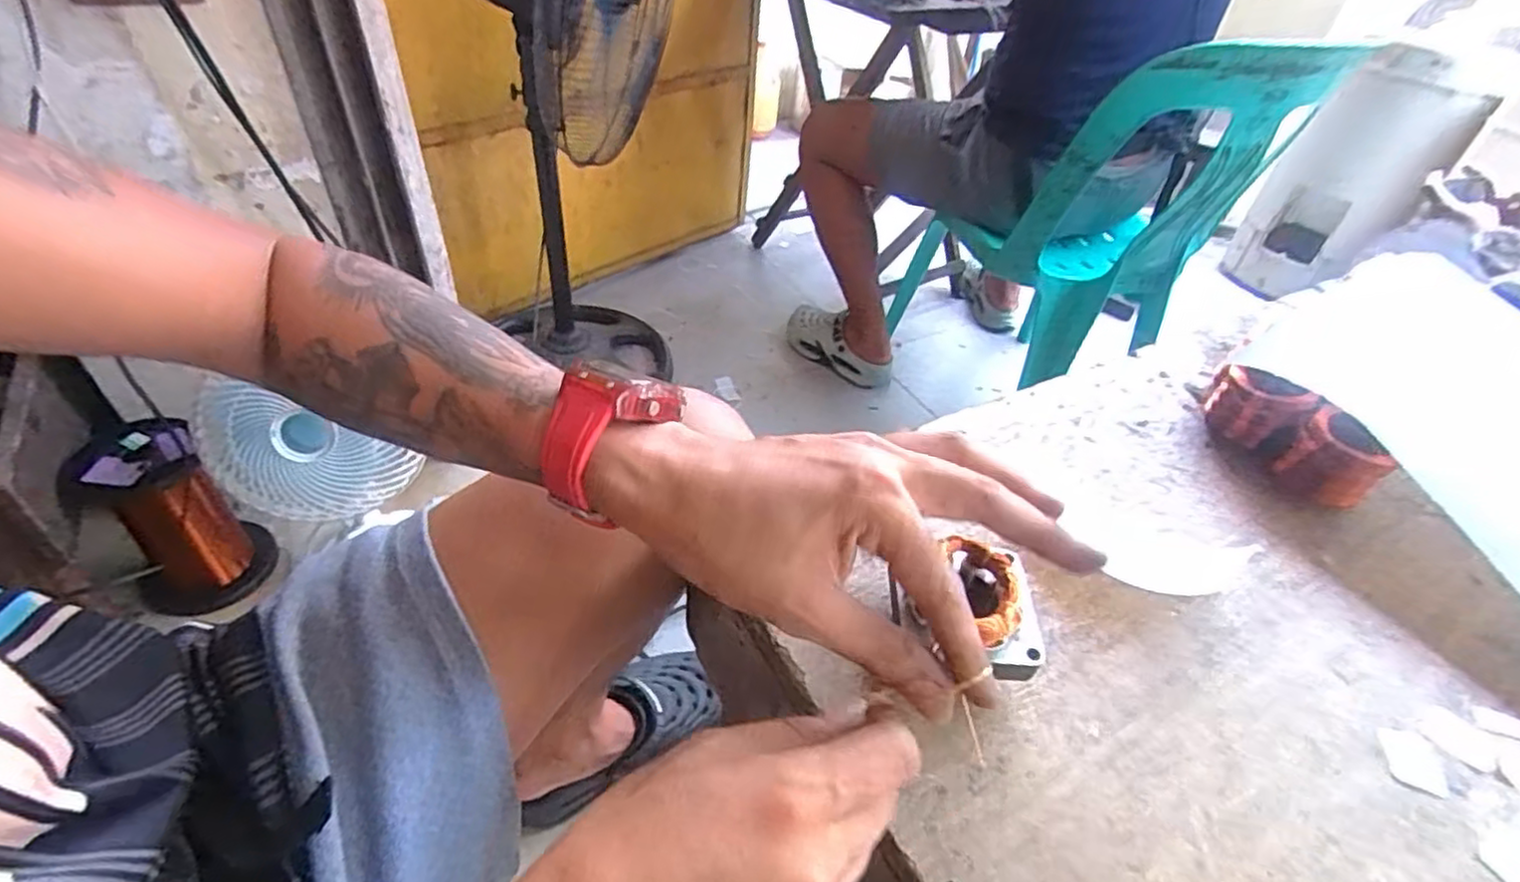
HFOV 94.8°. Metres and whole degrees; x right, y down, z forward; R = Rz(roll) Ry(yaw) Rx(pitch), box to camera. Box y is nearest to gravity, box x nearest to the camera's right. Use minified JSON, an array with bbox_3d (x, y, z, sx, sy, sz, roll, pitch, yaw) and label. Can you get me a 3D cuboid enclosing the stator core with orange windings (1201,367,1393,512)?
[{"bbox_3d":[0.325,-0.008,0.431,0.030,0.044,0.104,-11,46,-18],"label":"stator core with orange windings"}]

